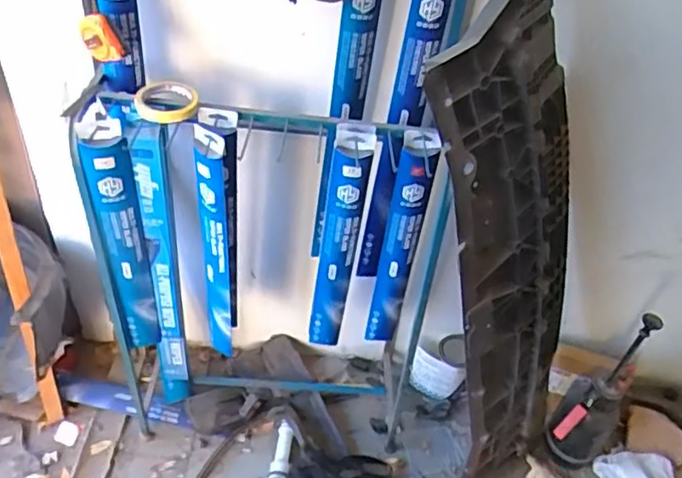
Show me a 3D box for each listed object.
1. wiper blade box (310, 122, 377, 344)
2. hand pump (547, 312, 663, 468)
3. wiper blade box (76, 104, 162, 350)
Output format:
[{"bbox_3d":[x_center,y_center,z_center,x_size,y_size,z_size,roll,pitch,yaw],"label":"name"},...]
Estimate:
[{"bbox_3d":[-0.005,0.018,1.205,0.072,0.523,0.040,6,44,-2],"label":"wiper blade box"},{"bbox_3d":[0.573,0.356,1.427,0.131,0.459,0.189,35,50,25],"label":"hand pump"},{"bbox_3d":[-0.390,0.011,1.154,0.077,0.524,0.048,-8,47,-16],"label":"wiper blade box"}]

